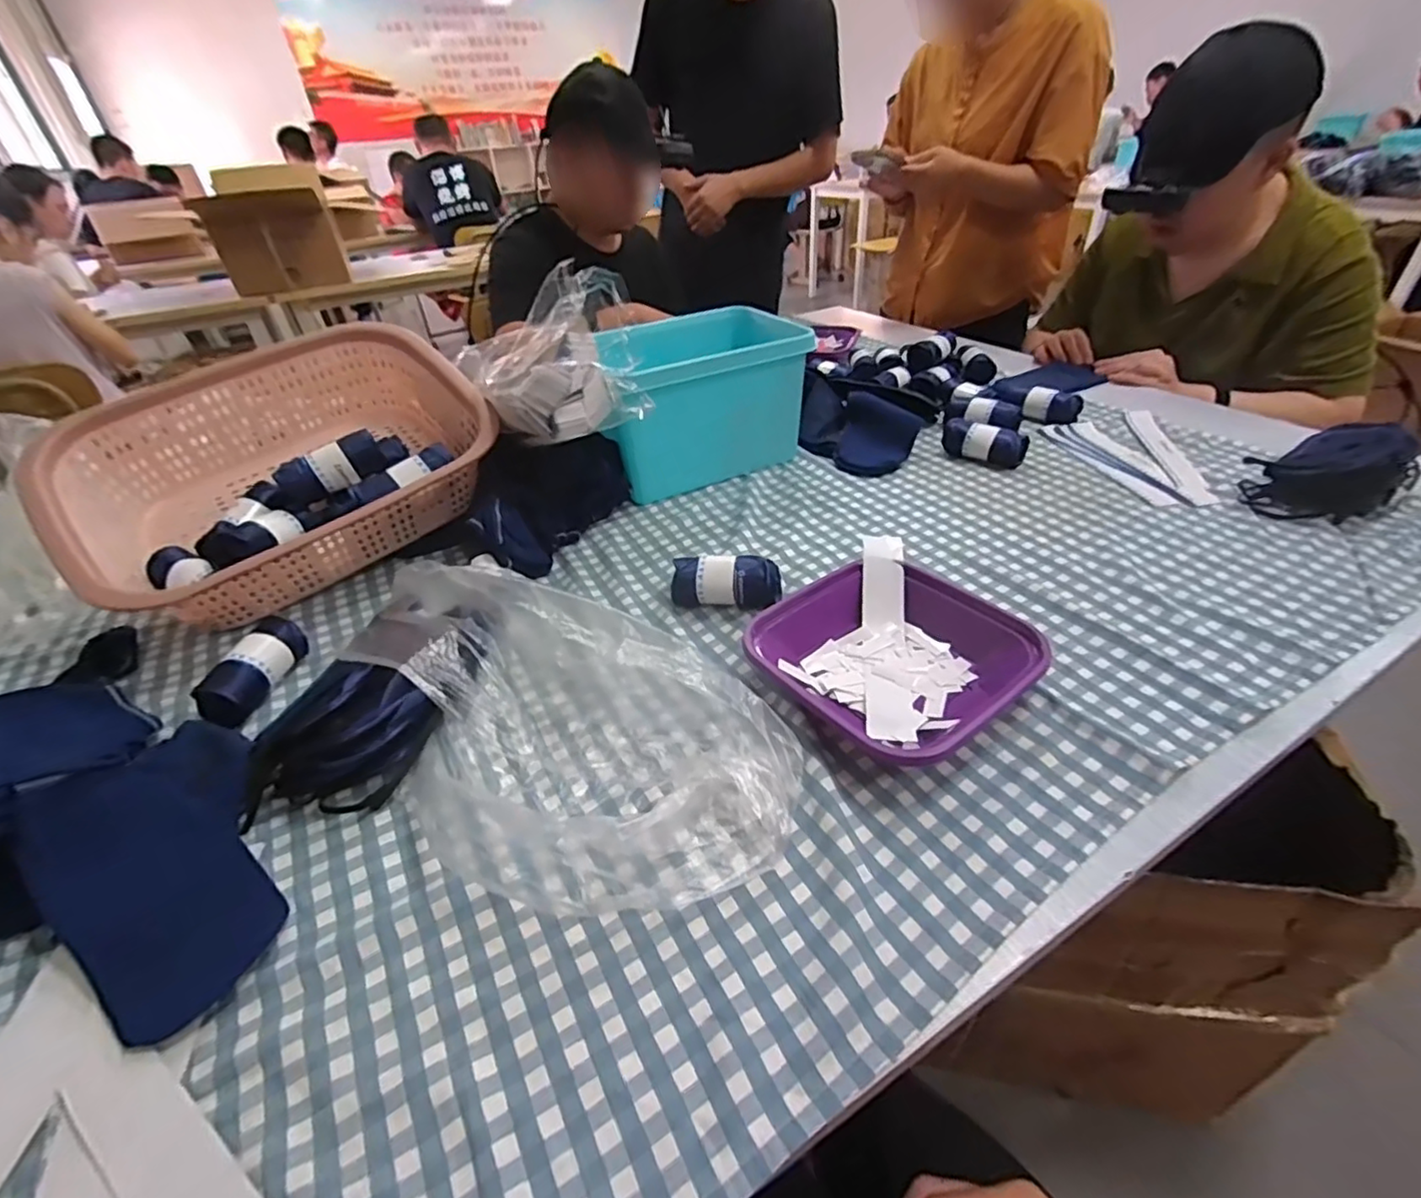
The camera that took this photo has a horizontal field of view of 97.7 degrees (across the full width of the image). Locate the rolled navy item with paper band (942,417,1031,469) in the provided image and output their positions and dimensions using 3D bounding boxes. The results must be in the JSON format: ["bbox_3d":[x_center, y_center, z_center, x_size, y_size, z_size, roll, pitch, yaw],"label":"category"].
[{"bbox_3d":[0.338,-0.195,0.775,0.104,0.040,0.040,22,45,31],"label":"rolled navy item with paper band"}]

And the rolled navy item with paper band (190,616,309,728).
[{"bbox_3d":[-0.375,0.059,0.513,0.033,0.041,0.094,6,39,14],"label":"rolled navy item with paper band"}]

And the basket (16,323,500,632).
[{"bbox_3d":[-0.435,-0.126,0.651,0.373,0.173,0.252,-31,45,-30],"label":"basket"}]

